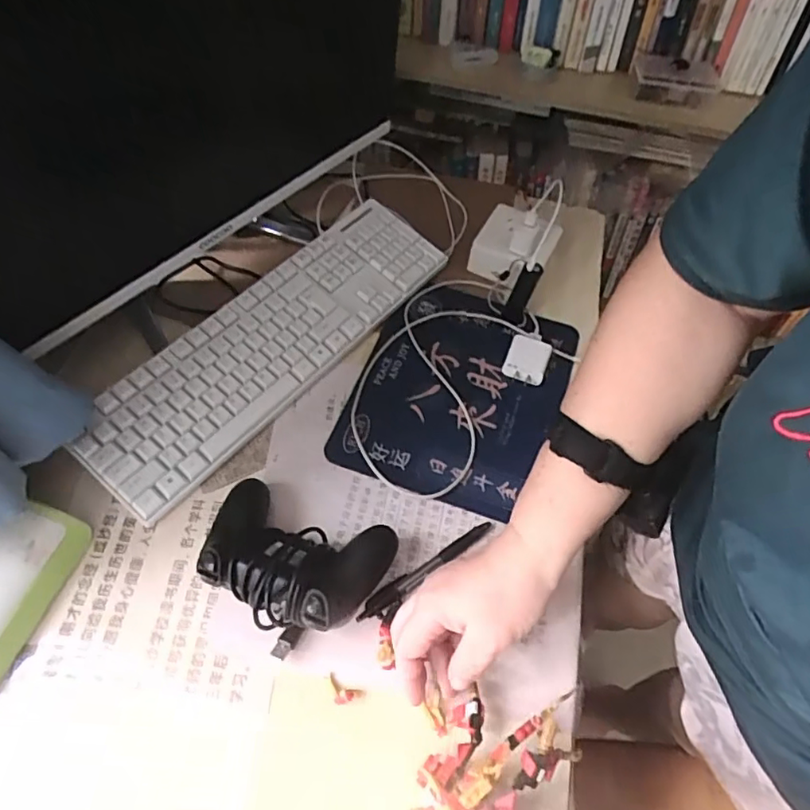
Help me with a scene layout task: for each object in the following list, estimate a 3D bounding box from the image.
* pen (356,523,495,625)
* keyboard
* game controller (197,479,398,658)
[{"bbox_3d":[0.019,0.141,0.486,0.139,0.016,0.018,-30,64,-19],"label":"pen"},{"bbox_3d":[-0.131,-0.070,0.580,0.124,0.017,0.417,43,66,7],"label":"keyboard"},{"bbox_3d":[-0.091,0.128,0.448,0.148,0.069,0.115,18,59,8],"label":"game controller"}]

